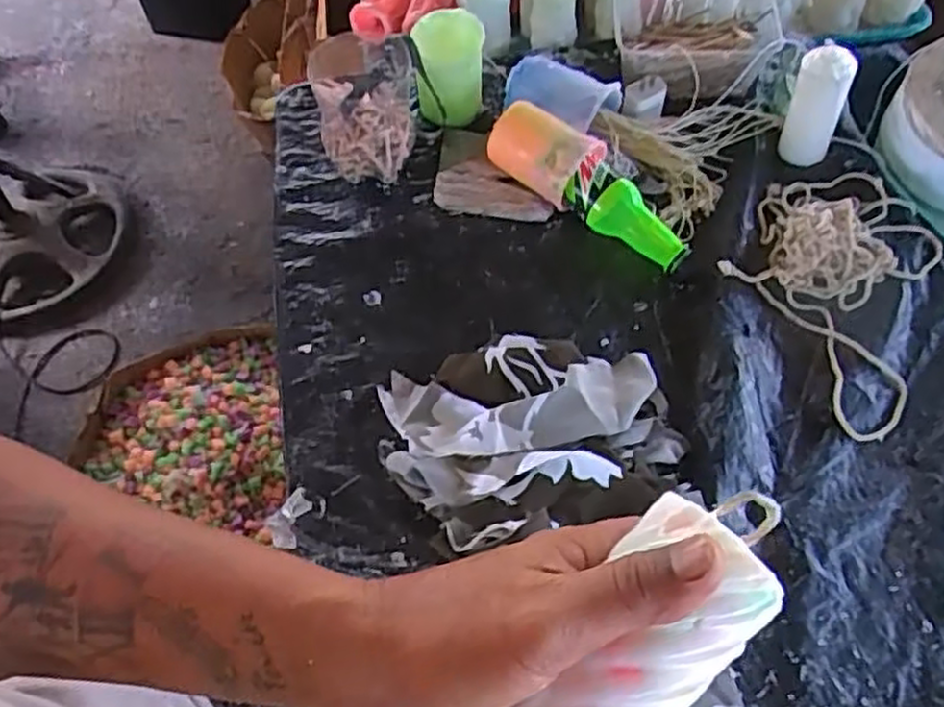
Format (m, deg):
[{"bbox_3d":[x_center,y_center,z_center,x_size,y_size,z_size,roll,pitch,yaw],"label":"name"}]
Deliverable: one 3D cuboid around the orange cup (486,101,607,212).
[{"bbox_3d":[0.070,-0.192,0.743,0.102,0.075,0.062,33,62,21],"label":"orange cup"}]

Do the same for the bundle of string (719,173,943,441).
[{"bbox_3d":[0.323,-0.078,0.674,0.166,0.046,0.283,22,59,16],"label":"bundle of string"}]

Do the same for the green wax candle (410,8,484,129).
[{"bbox_3d":[-0.022,-0.291,0.790,0.065,0.106,0.071,3,56,3],"label":"green wax candle"}]

